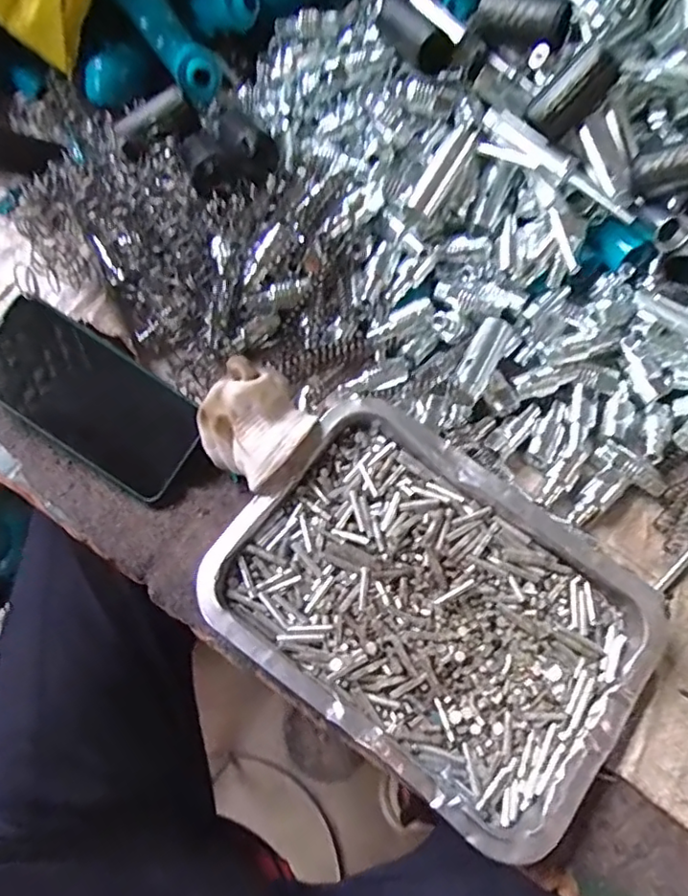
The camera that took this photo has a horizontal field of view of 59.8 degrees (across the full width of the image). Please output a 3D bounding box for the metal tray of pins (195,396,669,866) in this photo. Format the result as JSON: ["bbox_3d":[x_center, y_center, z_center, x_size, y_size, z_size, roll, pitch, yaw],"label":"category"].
[{"bbox_3d":[0.056,0.100,0.378,0.250,0.029,0.181,35,71,11],"label":"metal tray of pins"}]

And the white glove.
[{"bbox_3d":[-0.060,-0.017,0.395,0.066,0.051,0.065,34,71,10],"label":"white glove"}]

